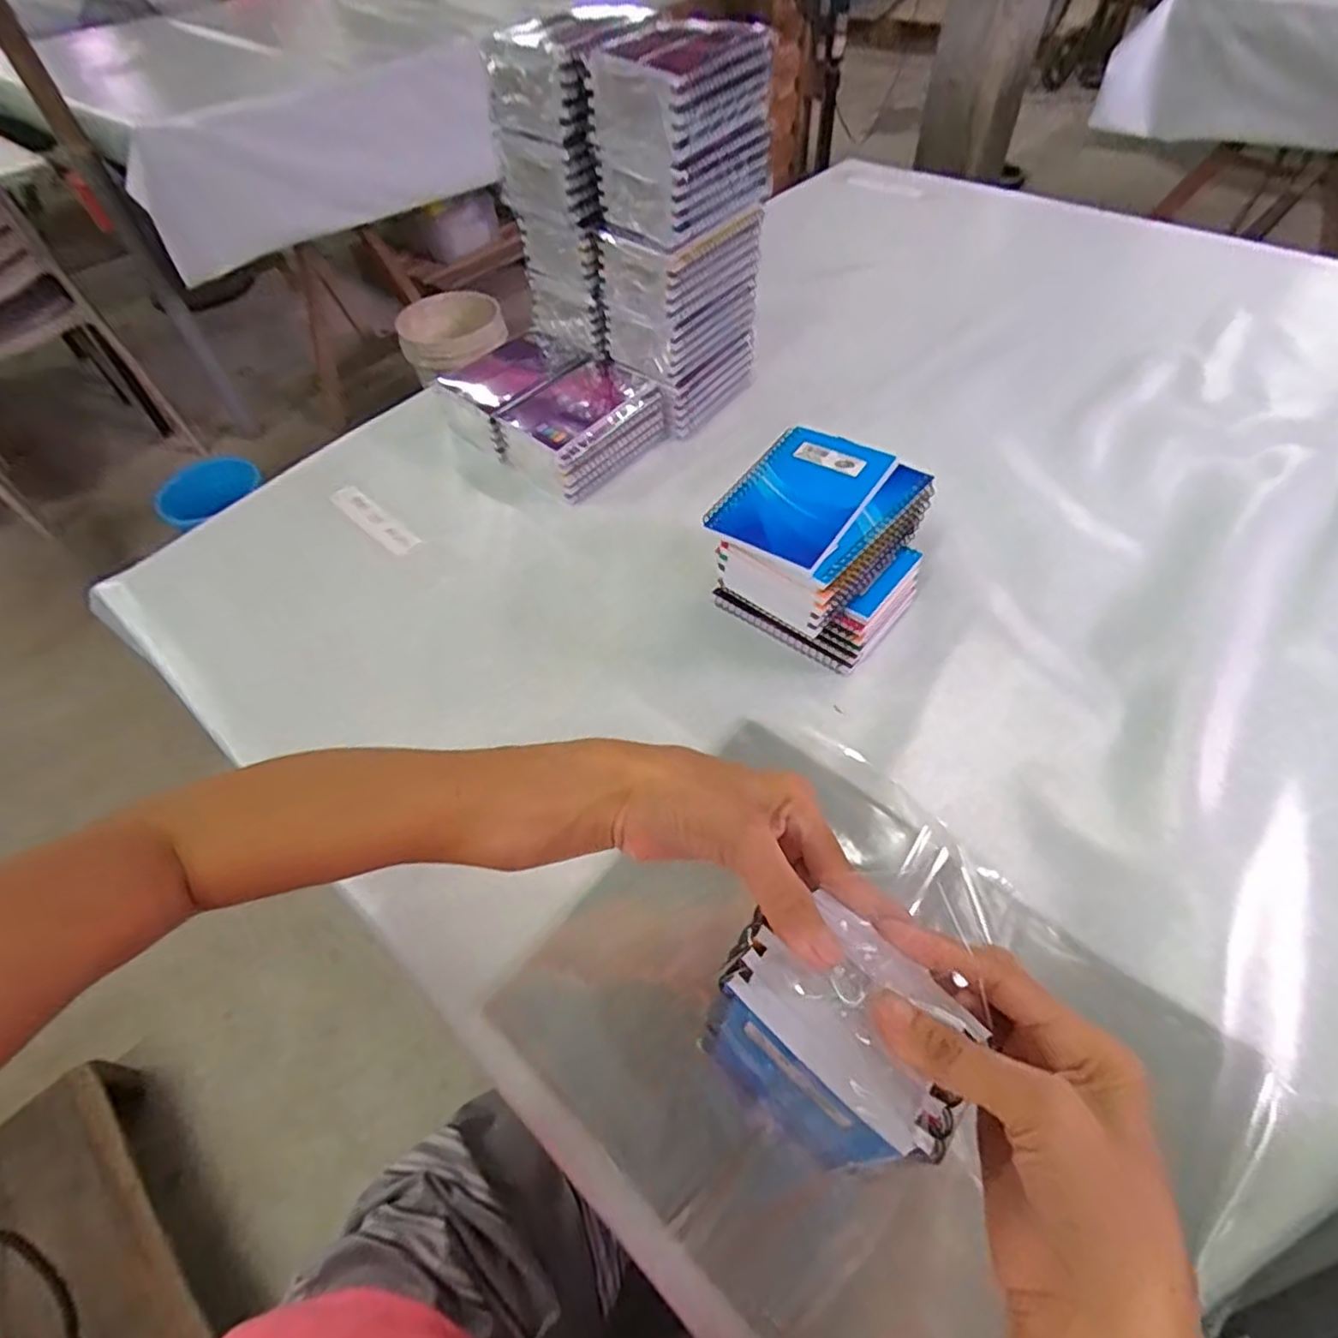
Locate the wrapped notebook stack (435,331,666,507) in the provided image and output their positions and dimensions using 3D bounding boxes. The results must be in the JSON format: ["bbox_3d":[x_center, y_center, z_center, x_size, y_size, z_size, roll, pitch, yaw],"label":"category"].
[{"bbox_3d":[-0.120,-0.269,0.683,0.150,0.056,0.205,-38,61,-22],"label":"wrapped notebook stack"}]

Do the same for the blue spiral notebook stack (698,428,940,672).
[{"bbox_3d":[0.109,-0.082,0.499,0.129,0.114,0.135,34,62,24],"label":"blue spiral notebook stack"}]

